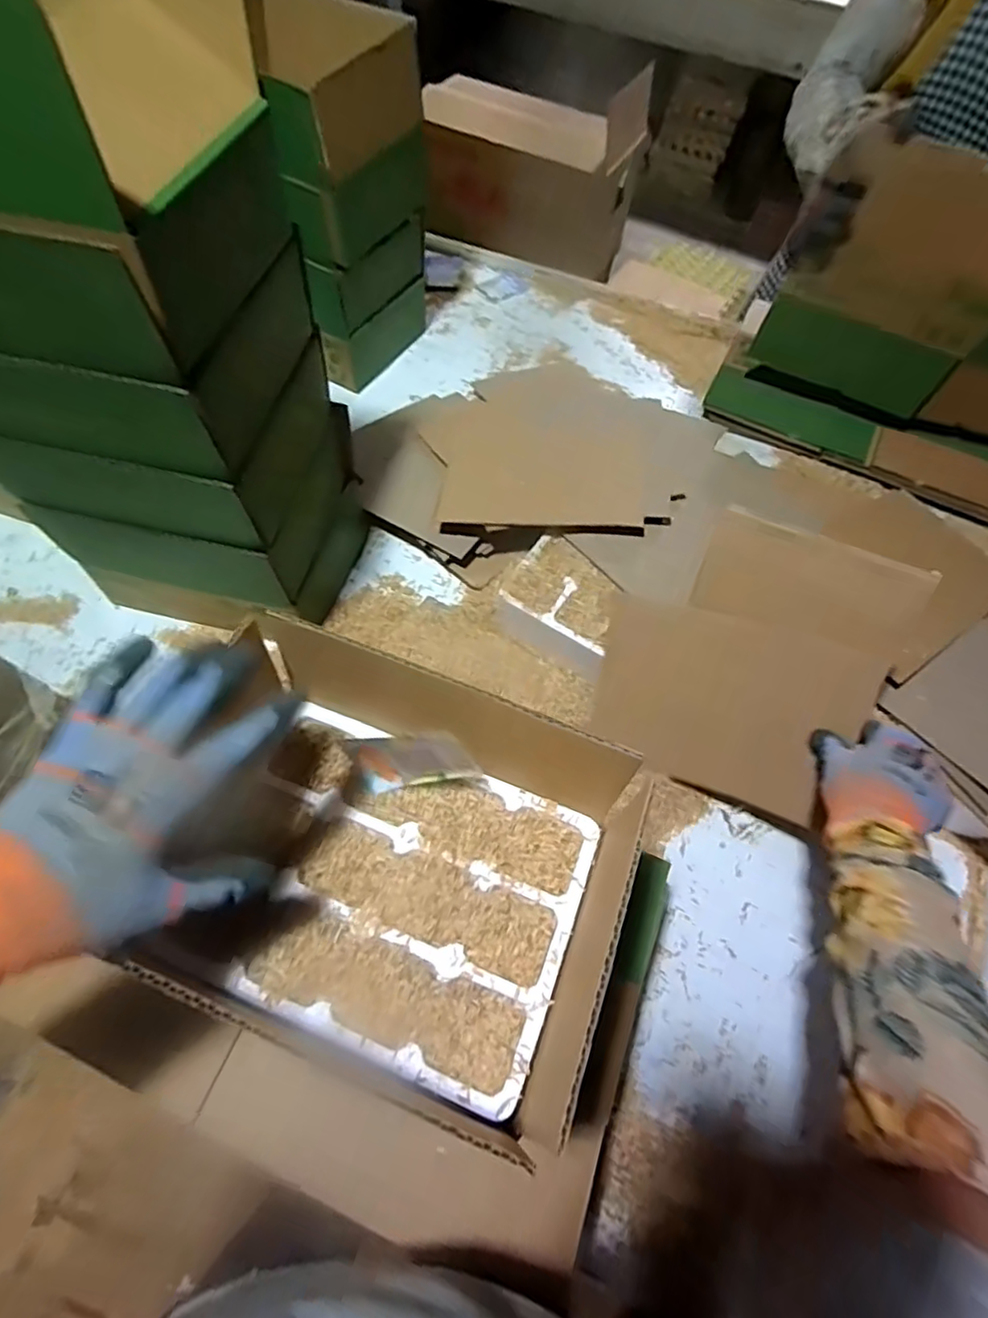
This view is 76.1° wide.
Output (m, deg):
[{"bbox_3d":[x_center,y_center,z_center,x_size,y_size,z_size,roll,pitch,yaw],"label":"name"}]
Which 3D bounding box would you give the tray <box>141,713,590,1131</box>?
[{"bbox_3d":[-0.065,0.142,0.401,0.229,0.025,0.178,21,62,8],"label":"tray"}]

